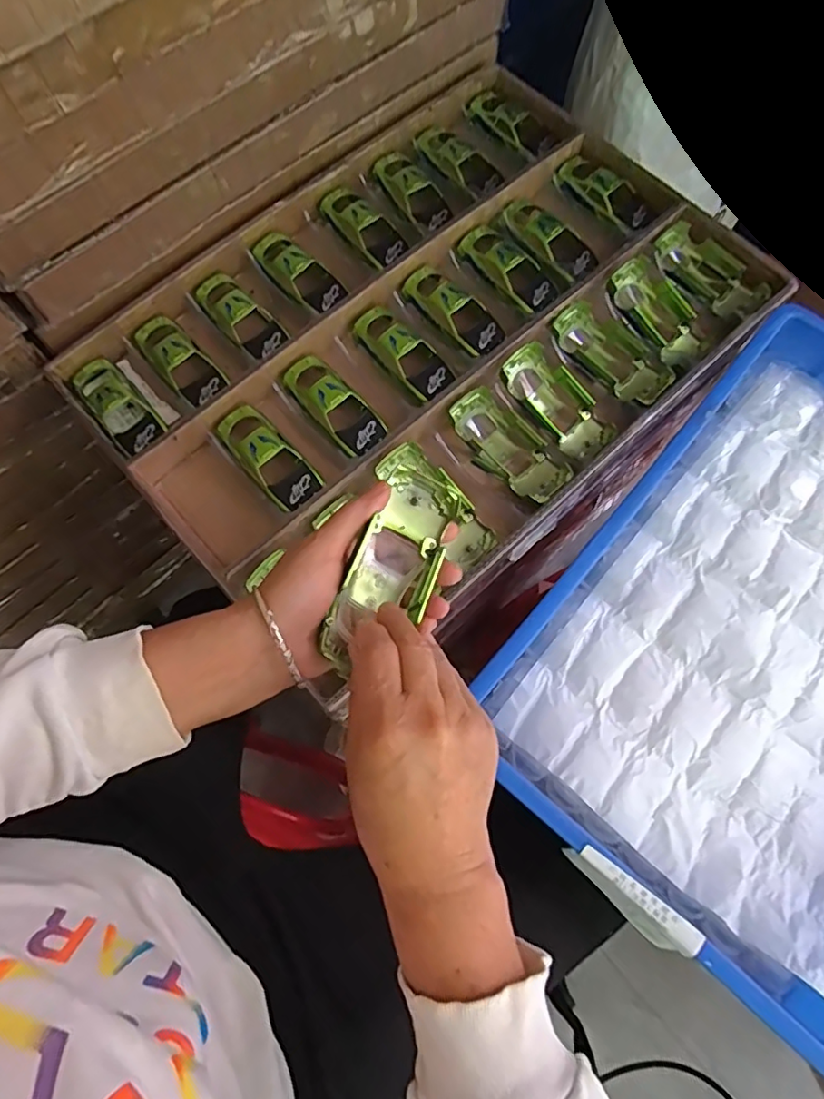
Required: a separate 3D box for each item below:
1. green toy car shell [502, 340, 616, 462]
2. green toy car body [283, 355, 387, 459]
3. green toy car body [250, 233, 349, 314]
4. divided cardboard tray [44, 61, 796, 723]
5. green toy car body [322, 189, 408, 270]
[{"bbox_3d":[0.146,-0.147,0.569,0.054,0.037,0.121,-40,77,-10],"label":"green toy car shell"},{"bbox_3d":[-0.079,-0.148,0.569,0.048,0.020,0.121,-39,77,-10],"label":"green toy car body"},{"bbox_3d":[-0.123,-0.302,0.617,0.048,0.026,0.130,-39,77,-10],"label":"green toy car body"},{"bbox_3d":[0.022,-0.220,0.622,0.659,0.091,0.465,-42,77,-11],"label":"divided cardboard tray"},{"bbox_3d":[-0.050,-0.361,0.632,0.051,0.022,0.128,-33,76,-9],"label":"green toy car body"}]

